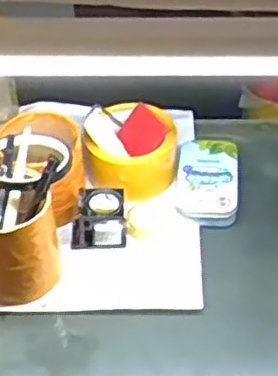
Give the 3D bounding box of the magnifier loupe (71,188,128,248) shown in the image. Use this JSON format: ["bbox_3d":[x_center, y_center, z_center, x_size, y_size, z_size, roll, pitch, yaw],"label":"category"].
[{"bbox_3d":[-0.040,0.029,0.711,0.054,0.049,0.039,-3,45,-2],"label":"magnifier loupe"}]

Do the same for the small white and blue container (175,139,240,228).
[{"bbox_3d":[0.073,-0.008,0.764,0.065,0.023,0.116,3,45,3],"label":"small white and blue container"}]

